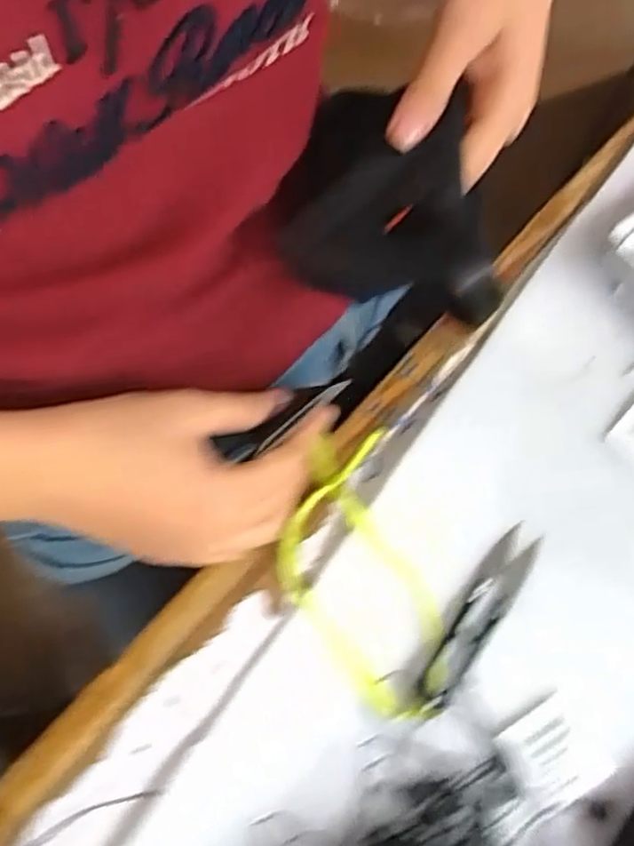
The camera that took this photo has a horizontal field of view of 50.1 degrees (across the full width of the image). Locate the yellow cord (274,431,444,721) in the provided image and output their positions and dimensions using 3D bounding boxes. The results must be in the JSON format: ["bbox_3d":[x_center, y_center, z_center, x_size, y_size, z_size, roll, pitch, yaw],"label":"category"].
[{"bbox_3d":[0.021,0.080,0.345,0.070,0.013,0.139,-17,73,-9],"label":"yellow cord"}]

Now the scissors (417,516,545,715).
[{"bbox_3d":[0.082,0.098,0.342,0.021,0.005,0.104,34,72,9],"label":"scissors"}]

